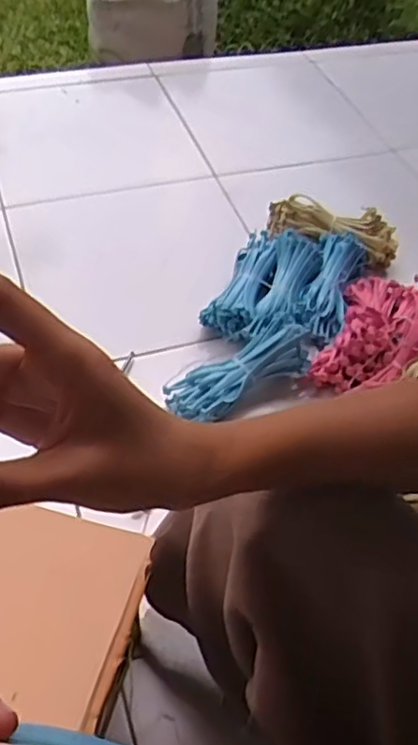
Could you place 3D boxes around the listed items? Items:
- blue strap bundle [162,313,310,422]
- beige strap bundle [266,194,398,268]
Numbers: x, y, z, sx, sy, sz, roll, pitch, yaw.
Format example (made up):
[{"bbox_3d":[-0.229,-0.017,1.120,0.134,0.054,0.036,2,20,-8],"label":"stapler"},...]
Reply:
[{"bbox_3d":[0.043,-0.004,0.883,0.204,0.052,0.095,-32,52,-14],"label":"blue strap bundle"},{"bbox_3d":[0.210,-0.243,1.105,0.224,0.061,0.091,12,51,4],"label":"beige strap bundle"}]

